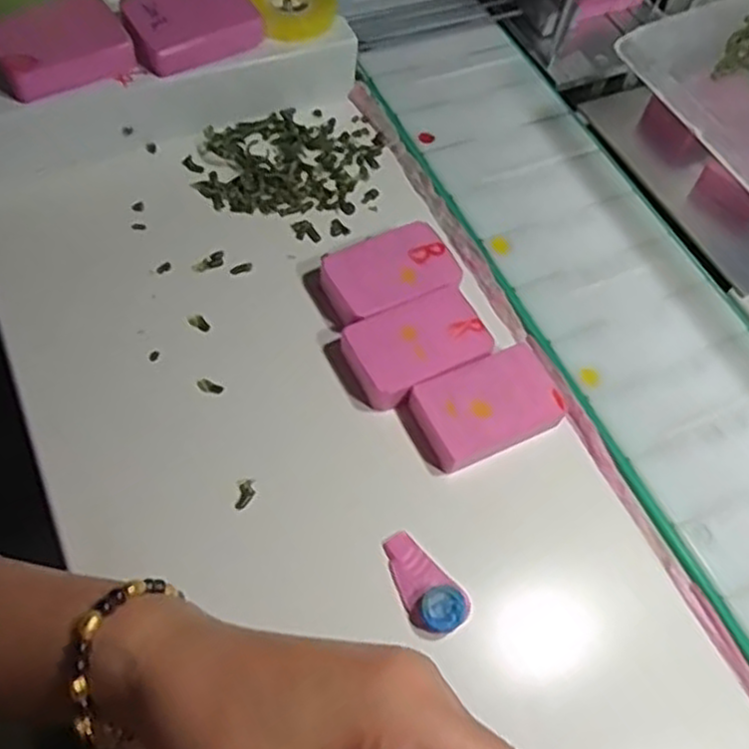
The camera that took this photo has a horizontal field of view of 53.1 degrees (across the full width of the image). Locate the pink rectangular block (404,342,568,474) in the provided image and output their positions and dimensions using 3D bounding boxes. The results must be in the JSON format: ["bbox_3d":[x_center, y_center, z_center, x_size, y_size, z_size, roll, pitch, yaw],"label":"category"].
[{"bbox_3d":[0.057,0.015,0.379,0.071,0.013,0.046,-23,64,-17],"label":"pink rectangular block"}]

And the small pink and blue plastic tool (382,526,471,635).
[{"bbox_3d":[0.021,0.095,0.341,0.025,0.012,0.049,-37,68,-23],"label":"small pink and blue plastic tool"}]

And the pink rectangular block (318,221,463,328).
[{"bbox_3d":[0.008,-0.055,0.418,0.073,0.021,0.051,-22,63,-16],"label":"pink rectangular block"}]

